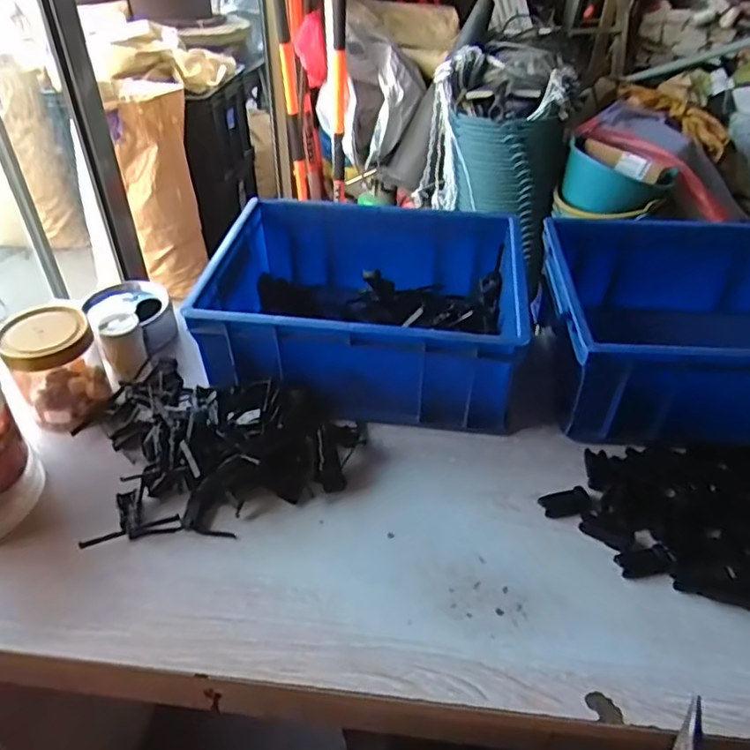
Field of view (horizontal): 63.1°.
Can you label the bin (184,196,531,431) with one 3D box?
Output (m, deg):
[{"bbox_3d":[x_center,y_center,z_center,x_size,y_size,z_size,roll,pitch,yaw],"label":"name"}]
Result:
[{"bbox_3d":[-0.010,-0.081,0.711,0.328,0.124,0.254,4,43,4],"label":"bin"}]

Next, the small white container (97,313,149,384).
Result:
[{"bbox_3d":[-0.281,-0.032,0.687,0.044,0.060,0.041,-17,46,-18],"label":"small white container"}]

